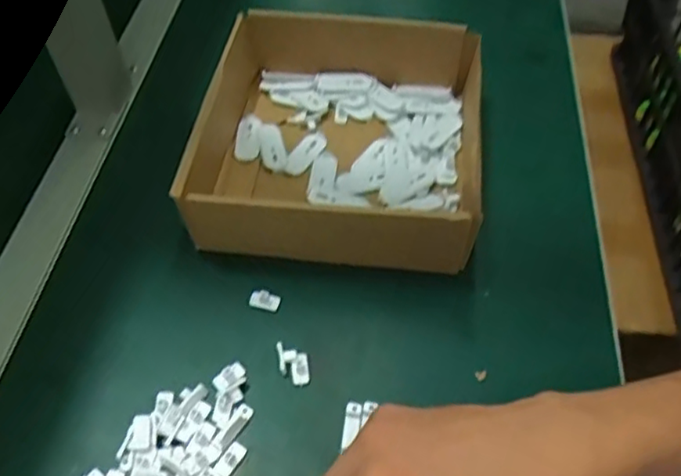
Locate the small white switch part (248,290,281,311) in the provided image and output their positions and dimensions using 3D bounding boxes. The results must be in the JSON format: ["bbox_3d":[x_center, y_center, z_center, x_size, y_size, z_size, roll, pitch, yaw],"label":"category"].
[{"bbox_3d":[-0.052,0.042,0.431,0.020,0.008,0.011,9,53,8],"label":"small white switch part"}]

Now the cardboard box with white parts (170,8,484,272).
[{"bbox_3d":[0.001,-0.079,0.489,0.202,0.072,0.214,5,53,4],"label":"cardboard box with white parts"}]

